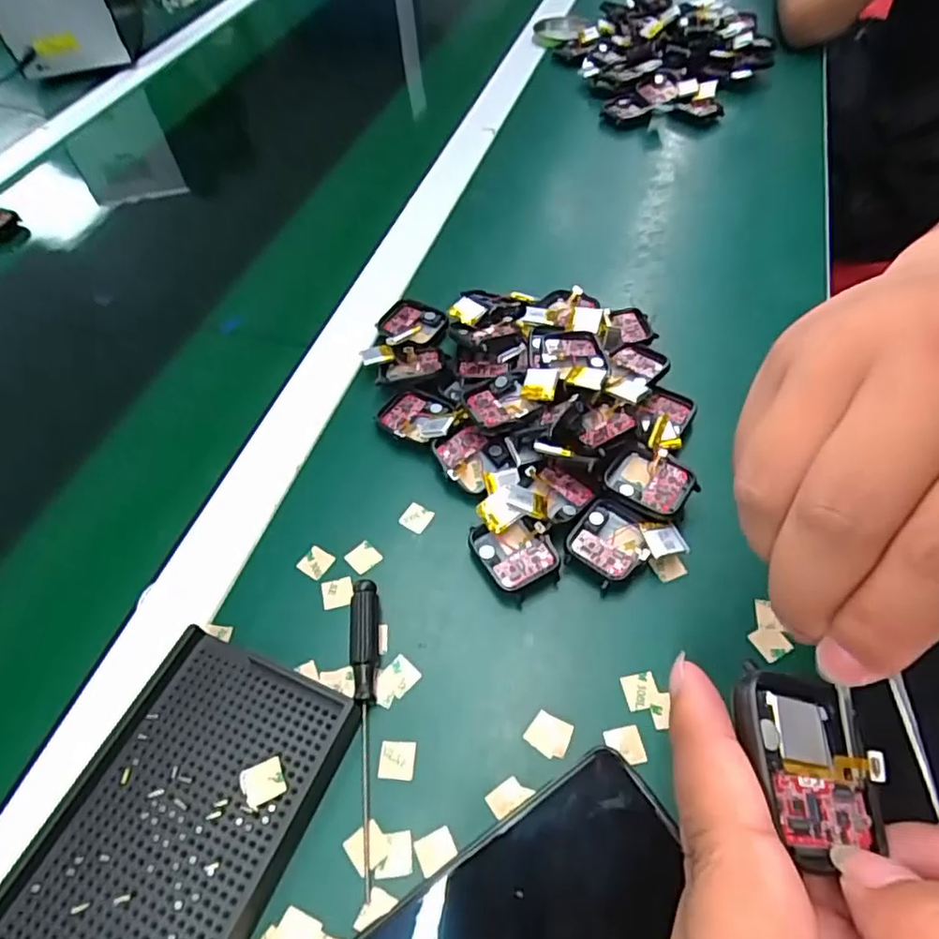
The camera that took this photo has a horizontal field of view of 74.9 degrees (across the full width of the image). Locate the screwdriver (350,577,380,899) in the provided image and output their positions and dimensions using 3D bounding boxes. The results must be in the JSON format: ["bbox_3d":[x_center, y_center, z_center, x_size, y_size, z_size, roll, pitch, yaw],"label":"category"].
[{"bbox_3d":[-0.046,0.111,0.276,0.014,0.015,0.127,-7,54,-2],"label":"screwdriver"}]

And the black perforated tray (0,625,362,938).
[{"bbox_3d":[-0.118,0.144,0.253,0.093,0.020,0.135,19,57,16],"label":"black perforated tray"}]

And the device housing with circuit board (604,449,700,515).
[{"bbox_3d":[0.098,0.009,0.335,0.043,0.015,0.036,31,61,23],"label":"device housing with circuit board"}]

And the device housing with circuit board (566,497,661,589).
[{"bbox_3d":[0.073,0.038,0.322,0.038,0.018,0.041,31,61,23],"label":"device housing with circuit board"}]

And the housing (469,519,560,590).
[{"bbox_3d":[0.023,0.044,0.323,0.039,0.013,0.038,-18,55,-10],"label":"housing"}]

